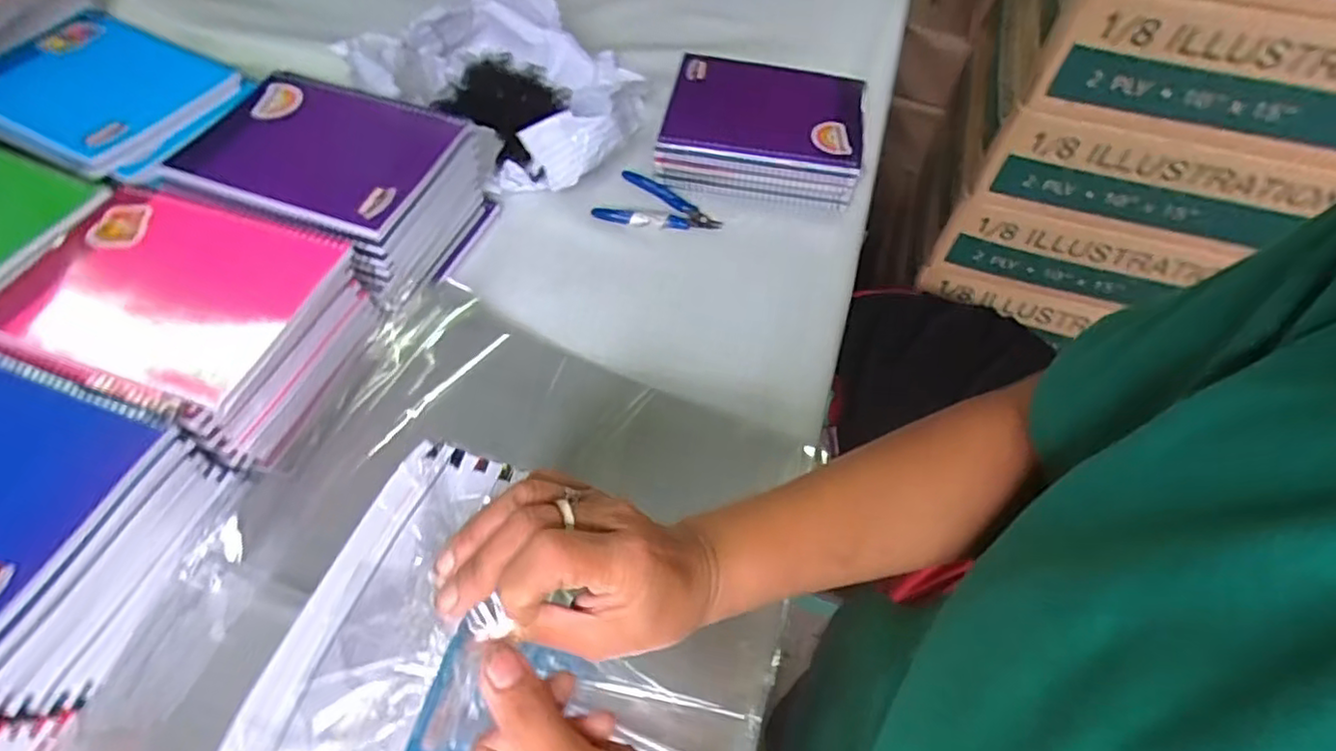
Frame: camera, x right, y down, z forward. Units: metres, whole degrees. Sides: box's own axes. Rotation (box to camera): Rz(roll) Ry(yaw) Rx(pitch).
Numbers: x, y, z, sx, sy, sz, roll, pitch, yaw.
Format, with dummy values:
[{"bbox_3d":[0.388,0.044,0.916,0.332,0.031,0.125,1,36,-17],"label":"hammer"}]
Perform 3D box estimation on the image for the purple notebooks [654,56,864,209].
[{"bbox_3d":[0.100,-0.256,0.689,0.206,0.070,0.168,9,56,2],"label":"purple notebooks"}]

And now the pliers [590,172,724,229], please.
[{"bbox_3d":[-0.009,-0.160,0.653,0.113,0.011,0.068,26,58,13],"label":"pliers"}]

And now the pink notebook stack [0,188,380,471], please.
[{"bbox_3d":[-0.349,-0.044,0.481,0.195,0.080,0.160,19,59,8],"label":"pink notebook stack"}]

